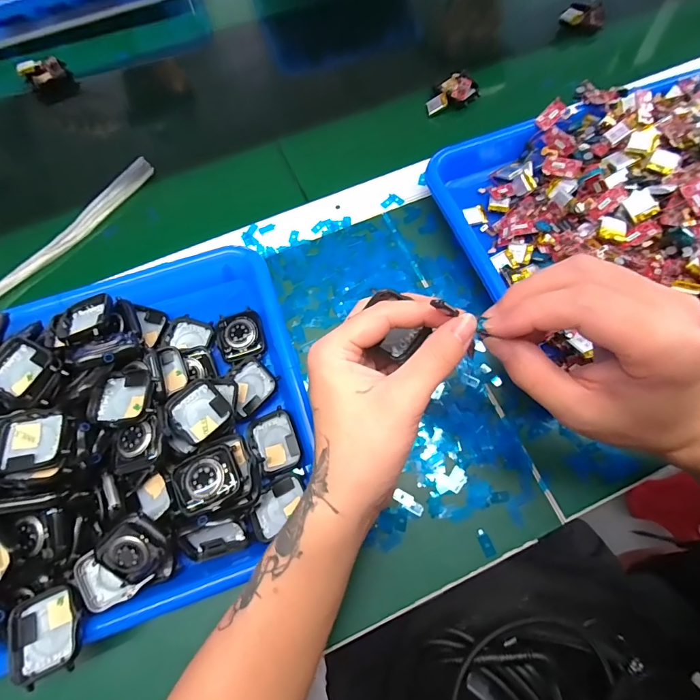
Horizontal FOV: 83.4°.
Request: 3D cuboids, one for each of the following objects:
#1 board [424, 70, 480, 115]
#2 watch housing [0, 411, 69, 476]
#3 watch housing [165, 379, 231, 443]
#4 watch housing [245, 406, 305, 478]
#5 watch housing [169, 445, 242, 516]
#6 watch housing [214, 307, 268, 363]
[{"bbox_3d":[0.109,-0.281,0.431,0.058,0.015,0.040,-27,71,-7],"label":"board"},{"bbox_3d":[-0.204,0.059,0.252,0.043,0.009,0.036,-11,70,-2],"label":"watch housing"},{"bbox_3d":[-0.110,0.044,0.285,0.041,0.012,0.040,41,76,15],"label":"watch housing"},{"bbox_3d":[-0.056,0.070,0.297,0.035,0.012,0.044,-22,70,-6],"label":"watch housing"},{"bbox_3d":[-0.096,0.087,0.265,0.042,0.018,0.037,-24,71,-6],"label":"watch housing"},{"bbox_3d":[-0.090,-0.013,0.325,0.038,0.008,0.044,-16,70,-4],"label":"watch housing"}]

